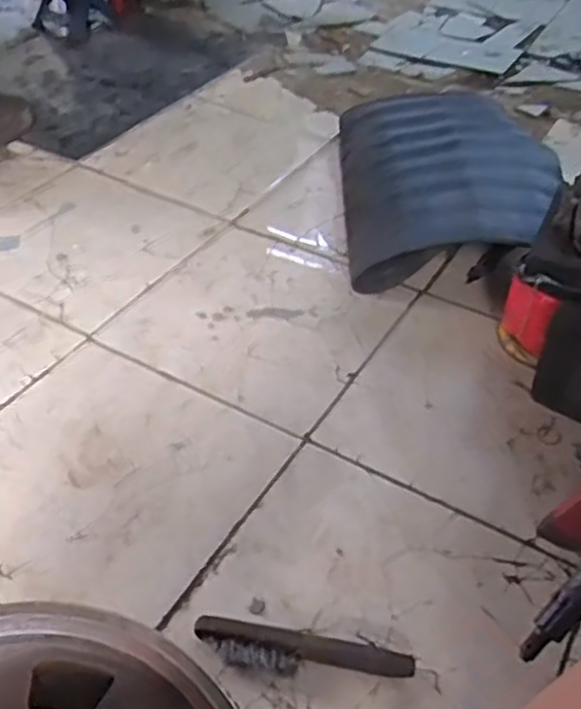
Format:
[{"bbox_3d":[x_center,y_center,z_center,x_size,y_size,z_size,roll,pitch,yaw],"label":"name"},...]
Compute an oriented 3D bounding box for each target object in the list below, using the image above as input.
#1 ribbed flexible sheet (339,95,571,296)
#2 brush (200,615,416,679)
[{"bbox_3d":[0.290,-0.420,1.534,0.384,0.172,0.676,-1,44,-3],"label":"ribbed flexible sheet"},{"bbox_3d":[0.015,0.331,0.820,0.244,0.038,0.048,6,44,3],"label":"brush"}]

